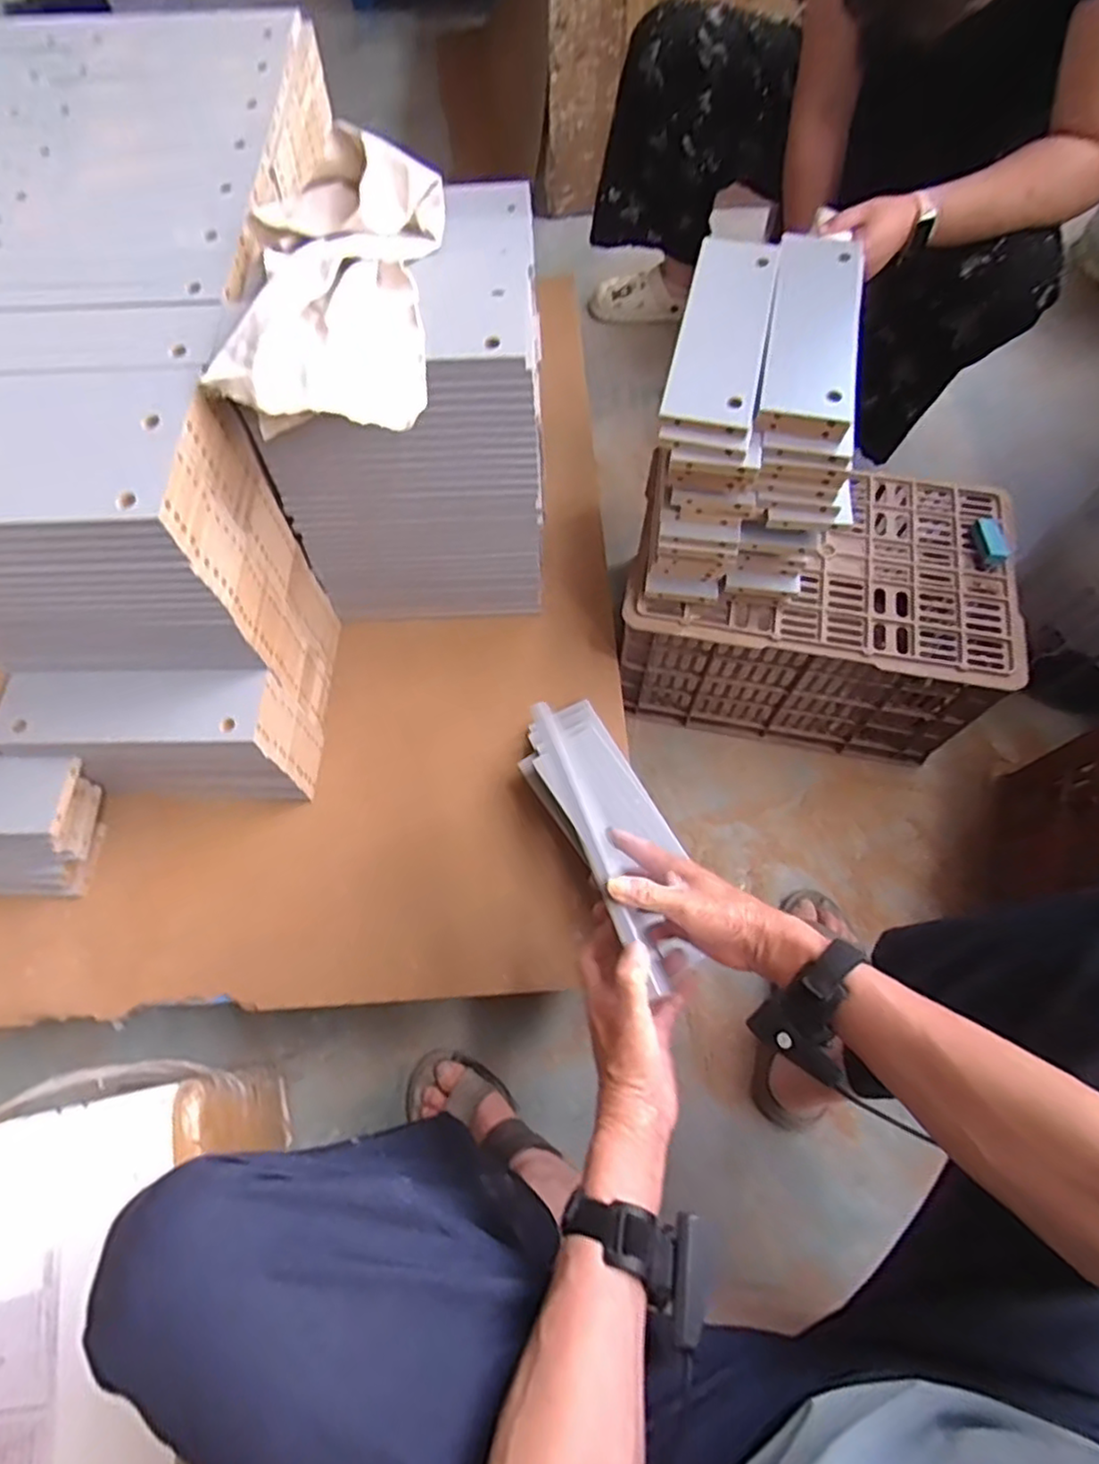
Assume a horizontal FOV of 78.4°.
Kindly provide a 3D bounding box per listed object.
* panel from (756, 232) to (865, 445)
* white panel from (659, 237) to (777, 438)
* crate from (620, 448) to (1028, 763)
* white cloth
[{"bbox_3d":[0.266,-0.405,0.675,0.089,0.023,0.271,11,67,5],"label":"panel"},{"bbox_3d":[0.176,-0.406,0.672,0.085,0.017,0.266,13,67,6],"label":"white panel"},{"bbox_3d":[0.341,-0.171,0.941,0.453,0.249,0.289,10,68,4],"label":"crate"},{"bbox_3d":[-0.193,-0.395,0.593,0.177,0.079,0.274,1,68,0],"label":"white cloth"}]

